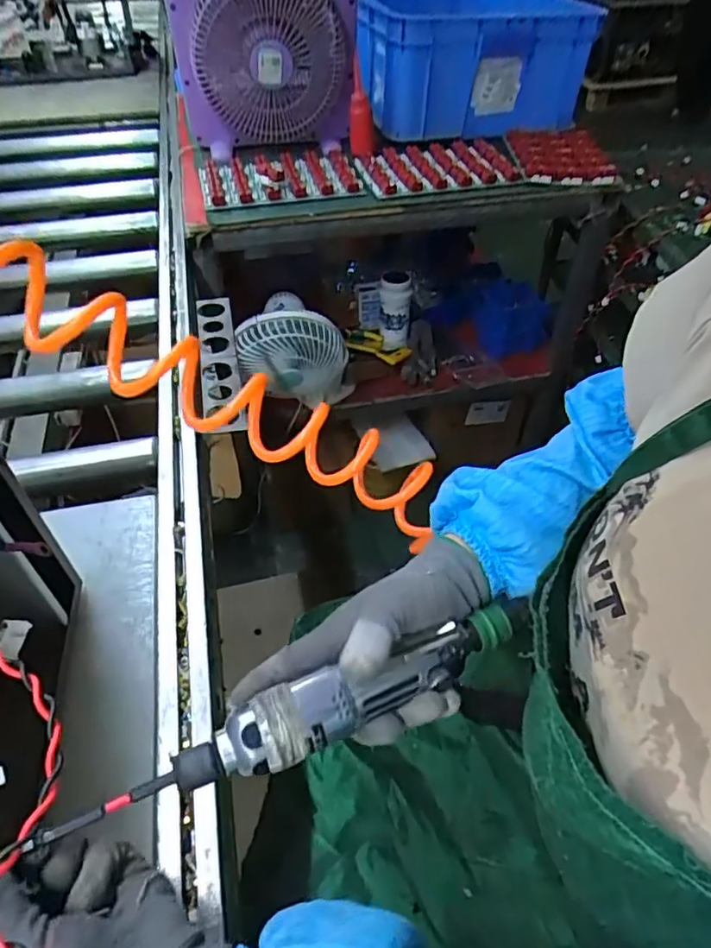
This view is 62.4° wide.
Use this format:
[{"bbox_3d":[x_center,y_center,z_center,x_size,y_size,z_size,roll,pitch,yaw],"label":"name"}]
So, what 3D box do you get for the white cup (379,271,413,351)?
[{"bbox_3d":[0.089,-0.366,1.330,0.068,0.155,0.077,7,48,7],"label":"white cup"}]

